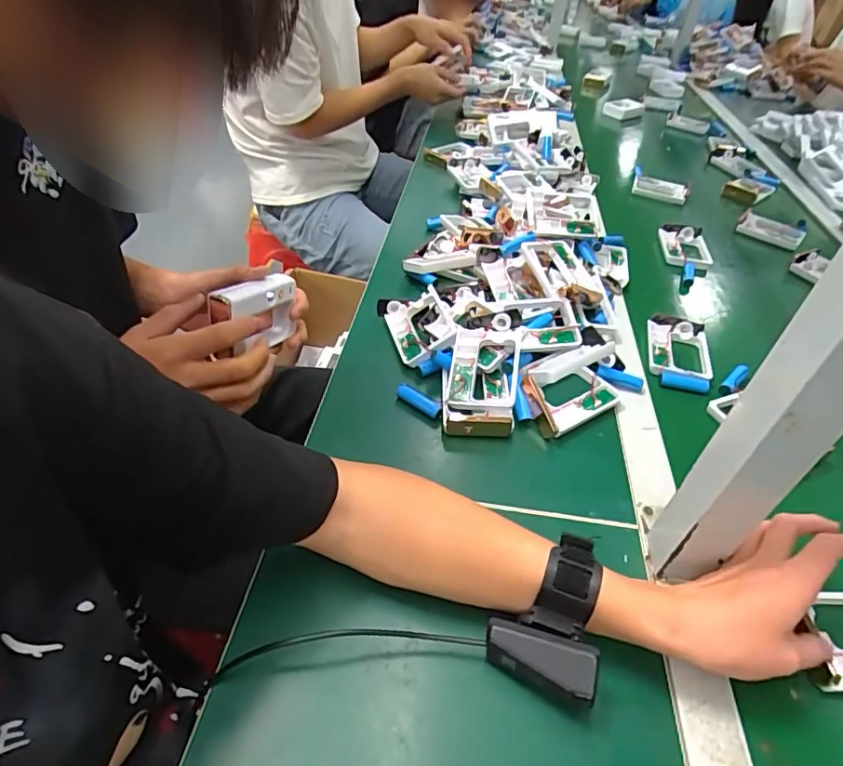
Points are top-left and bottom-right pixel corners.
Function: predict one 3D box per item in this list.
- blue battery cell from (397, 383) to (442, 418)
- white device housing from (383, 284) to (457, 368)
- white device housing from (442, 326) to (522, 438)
[{"bbox_3d":[-0.003,0.018,0.519,0.048,0.016,0.011,28,44,24],"label":"blue battery cell"},{"bbox_3d":[-0.002,-0.065,0.590,0.069,0.019,0.106,-31,43,7],"label":"white device housing"},{"bbox_3d":[0.059,-0.001,0.524,0.072,0.020,0.123,8,59,7],"label":"white device housing"}]

